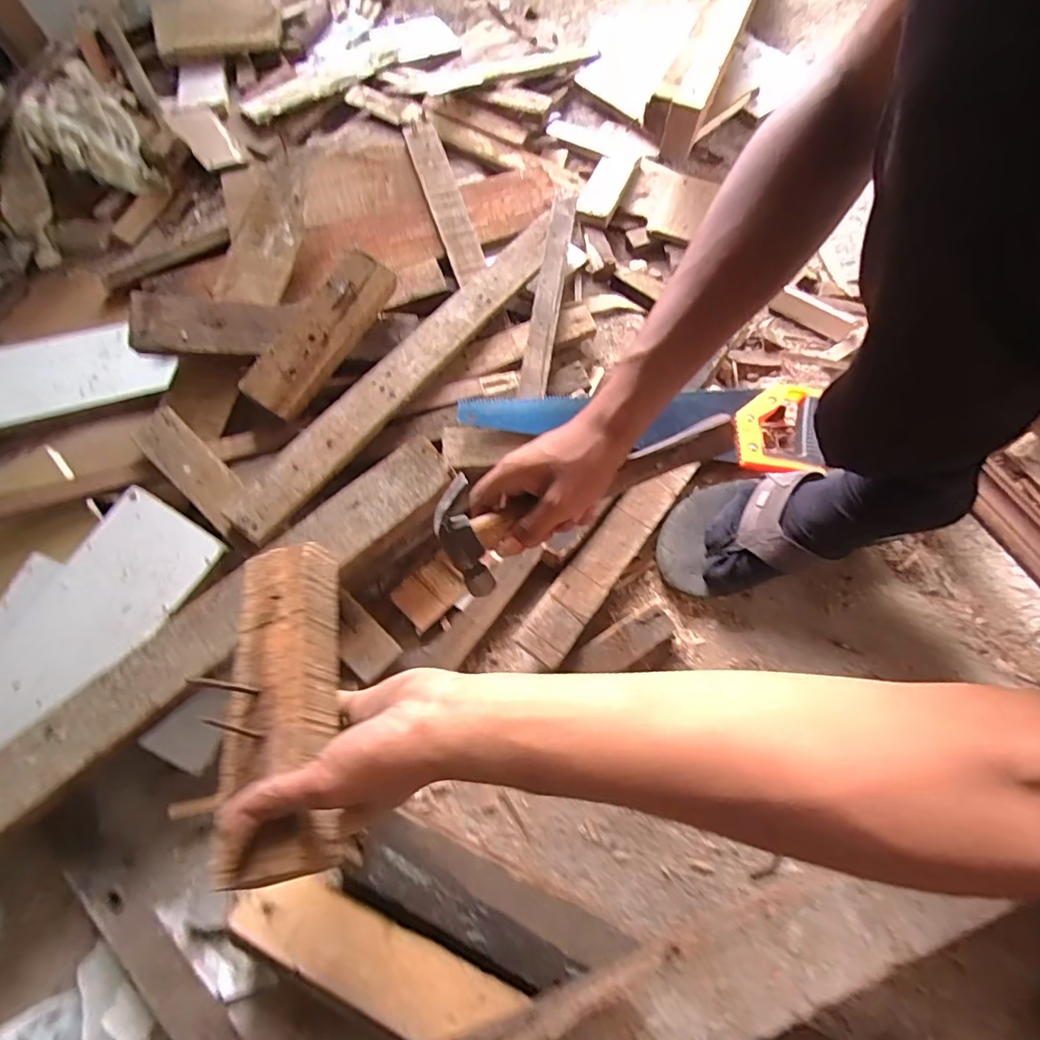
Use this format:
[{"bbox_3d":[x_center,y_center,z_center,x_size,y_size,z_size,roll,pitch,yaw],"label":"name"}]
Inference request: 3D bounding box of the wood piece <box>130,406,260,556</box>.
[{"bbox_3d":[-0.324,-0.043,0.536,0.193,0.018,0.048,39,73,19],"label":"wood piece"}]

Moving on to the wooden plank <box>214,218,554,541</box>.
[{"bbox_3d":[-0.117,-0.189,0.591,0.057,0.018,0.521,33,72,17],"label":"wooden plank"}]

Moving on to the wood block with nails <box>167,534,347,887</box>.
[{"bbox_3d":[-0.160,0.108,0.335,0.075,0.038,0.207,-11,54,-3],"label":"wood block with nails"}]

